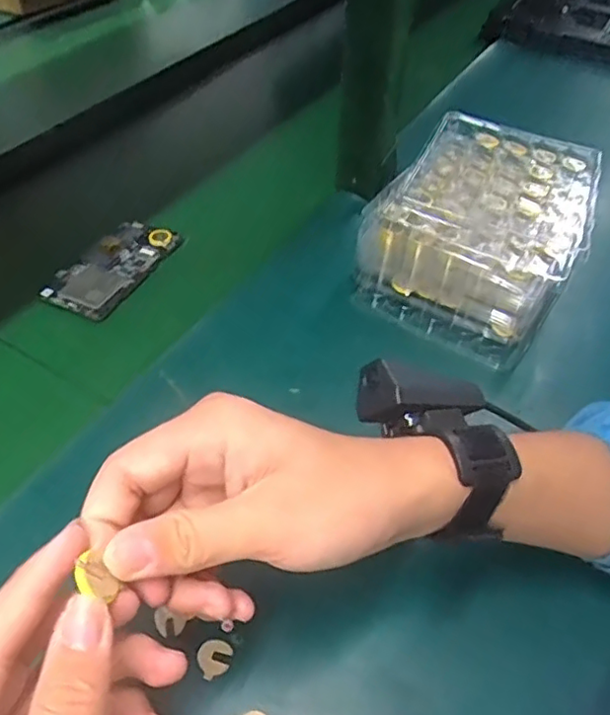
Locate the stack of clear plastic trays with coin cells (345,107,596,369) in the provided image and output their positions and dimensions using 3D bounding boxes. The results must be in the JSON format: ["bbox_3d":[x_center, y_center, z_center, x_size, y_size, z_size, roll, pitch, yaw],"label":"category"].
[{"bbox_3d":[0.151,-0.113,0.515,0.167,0.073,0.214,24,52,18],"label":"stack of clear plastic trays with coin cells"}]

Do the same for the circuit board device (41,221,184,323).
[{"bbox_3d":[-0.171,-0.083,0.541,0.069,0.012,0.122,19,50,17],"label":"circuit board device"}]

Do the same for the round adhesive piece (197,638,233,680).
[{"bbox_3d":[-0.047,0.155,0.316,0.017,0.004,0.019,27,59,10],"label":"round adhesive piece"}]

